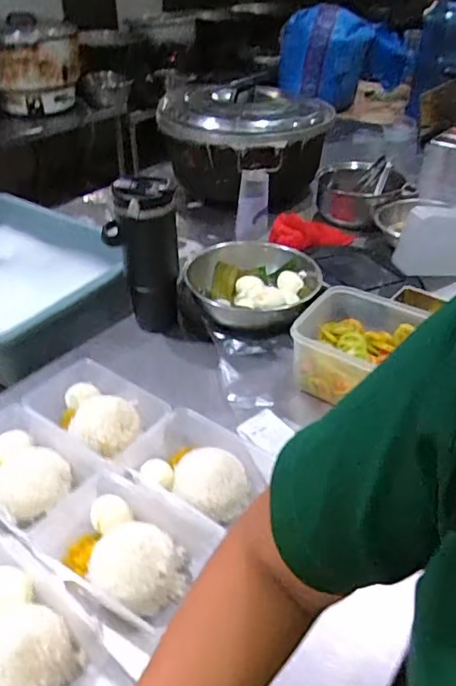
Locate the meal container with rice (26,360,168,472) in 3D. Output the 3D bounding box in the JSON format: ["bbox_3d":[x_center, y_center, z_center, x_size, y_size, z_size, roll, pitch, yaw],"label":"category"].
[{"bbox_3d":[-0.173,0.096,0.711,0.173,0.045,0.117,25,49,25],"label":"meal container with rice"}]

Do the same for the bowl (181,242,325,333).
[{"bbox_3d":[0.049,-0.092,0.891,0.214,0.076,0.198,-1,42,1],"label":"bowl"}]

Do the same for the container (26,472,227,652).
[{"bbox_3d":[-0.115,0.202,0.562,0.166,0.053,0.136,19,46,23],"label":"container"}]

